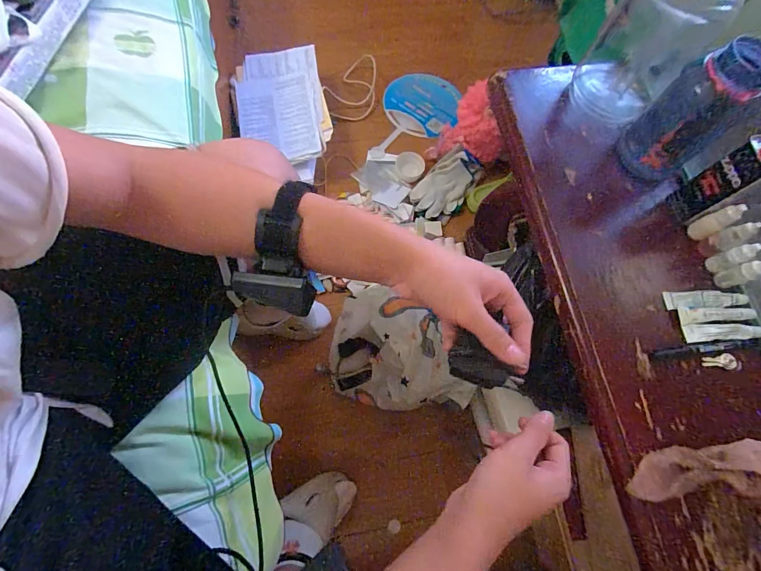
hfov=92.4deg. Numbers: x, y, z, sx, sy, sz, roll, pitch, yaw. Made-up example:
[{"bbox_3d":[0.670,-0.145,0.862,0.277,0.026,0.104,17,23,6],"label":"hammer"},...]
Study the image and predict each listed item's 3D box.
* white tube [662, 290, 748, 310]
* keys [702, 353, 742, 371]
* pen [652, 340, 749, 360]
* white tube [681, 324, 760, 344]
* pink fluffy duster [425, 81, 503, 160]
[{"bbox_3d":[0.414,0.018,0.465,0.096,0.015,0.024,-1,71,-3],"label":"white tube"},{"bbox_3d":[0.411,0.093,0.439,0.042,0.006,0.020,-2,71,-4],"label":"keys"},{"bbox_3d":[0.391,0.078,0.445,0.112,0.012,0.013,-7,71,-5],"label":"pen"},{"bbox_3d":[0.420,0.057,0.449,0.095,0.013,0.023,-2,71,-4],"label":"white tube"},{"bbox_3d":[0.241,-0.444,1.037,0.188,0.205,0.087,1,70,-2],"label":"pink fluffy duster"}]

